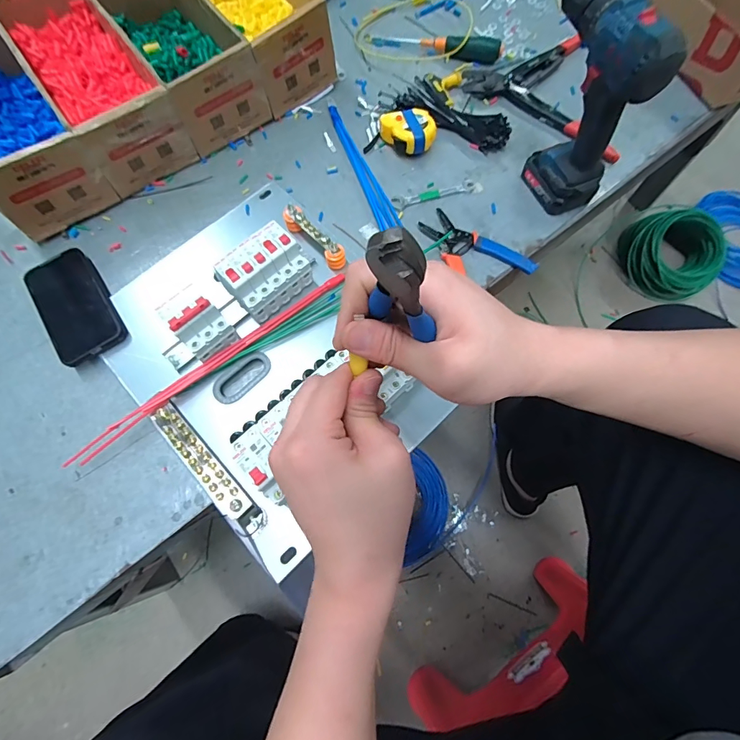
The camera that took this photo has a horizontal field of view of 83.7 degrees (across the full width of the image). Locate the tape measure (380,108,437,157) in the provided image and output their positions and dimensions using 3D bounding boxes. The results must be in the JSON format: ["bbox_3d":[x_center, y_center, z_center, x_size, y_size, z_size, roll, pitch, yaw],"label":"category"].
[{"bbox_3d":[0.058,-0.351,0.610,0.073,0.035,0.066,-14,68,-3],"label":"tape measure"}]

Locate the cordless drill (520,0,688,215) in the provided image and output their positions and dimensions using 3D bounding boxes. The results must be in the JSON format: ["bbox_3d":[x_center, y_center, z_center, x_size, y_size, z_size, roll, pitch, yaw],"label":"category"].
[{"bbox_3d":[0.249,-0.326,0.505,0.062,0.213,0.176,-26,69,-7],"label":"cordless drill"}]

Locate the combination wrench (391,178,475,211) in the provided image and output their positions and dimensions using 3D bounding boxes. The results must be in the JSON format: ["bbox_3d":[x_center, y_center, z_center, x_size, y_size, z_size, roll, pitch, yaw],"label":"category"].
[{"bbox_3d":[0.092,-0.254,0.593,0.121,0.008,0.023,-18,69,-4],"label":"combination wrench"}]

